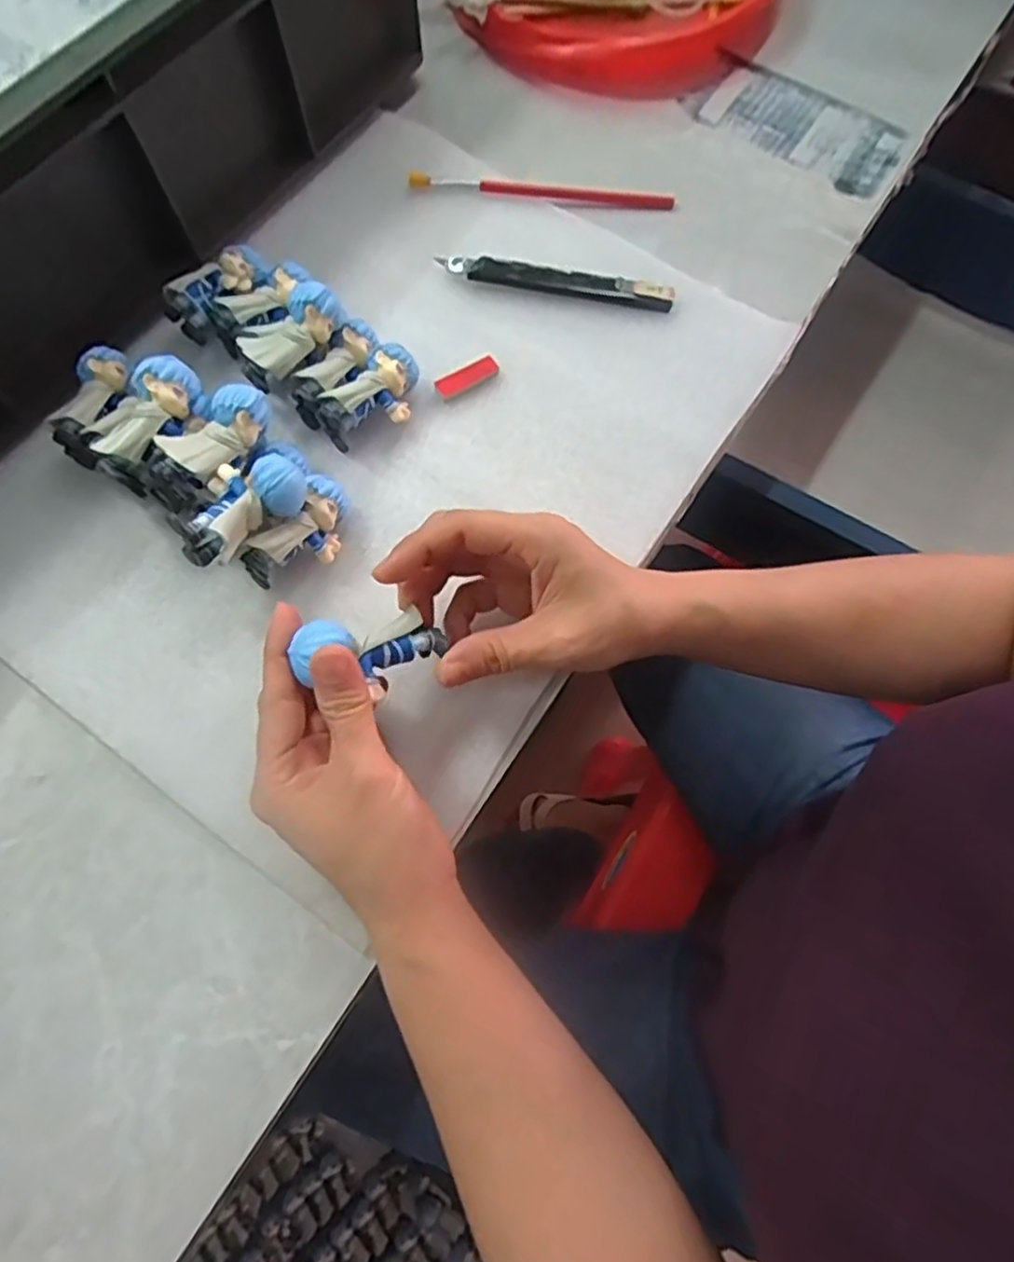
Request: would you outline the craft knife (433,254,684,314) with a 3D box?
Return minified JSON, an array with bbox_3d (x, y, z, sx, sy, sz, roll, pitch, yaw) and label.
[{"bbox_3d":[0.029,-0.208,0.418,0.139,0.010,0.016,9,70,2],"label":"craft knife"}]

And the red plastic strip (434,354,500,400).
[{"bbox_3d":[-0.022,-0.143,0.395,0.037,0.004,0.015,-35,74,-13],"label":"red plastic strip"}]

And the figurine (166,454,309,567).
[{"bbox_3d":[-0.125,-0.059,0.321,0.034,0.024,0.063,39,74,12],"label":"figurine"}]

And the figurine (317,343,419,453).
[{"bbox_3d":[-0.071,-0.125,0.376,0.029,0.030,0.059,39,74,12],"label":"figurine"}]

